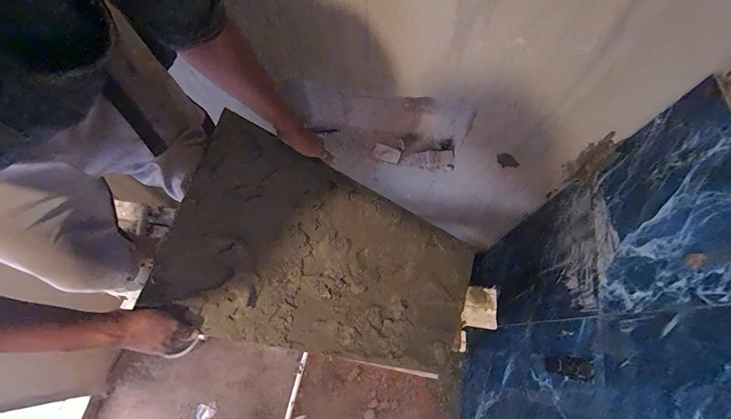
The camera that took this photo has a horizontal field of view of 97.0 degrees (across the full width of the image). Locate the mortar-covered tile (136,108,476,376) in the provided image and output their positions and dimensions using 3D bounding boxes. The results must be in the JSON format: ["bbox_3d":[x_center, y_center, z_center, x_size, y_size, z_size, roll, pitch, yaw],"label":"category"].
[{"bbox_3d":[-0.009,0.147,0.773,0.811,0.020,0.387,28,65,-33],"label":"mortar-covered tile"}]

